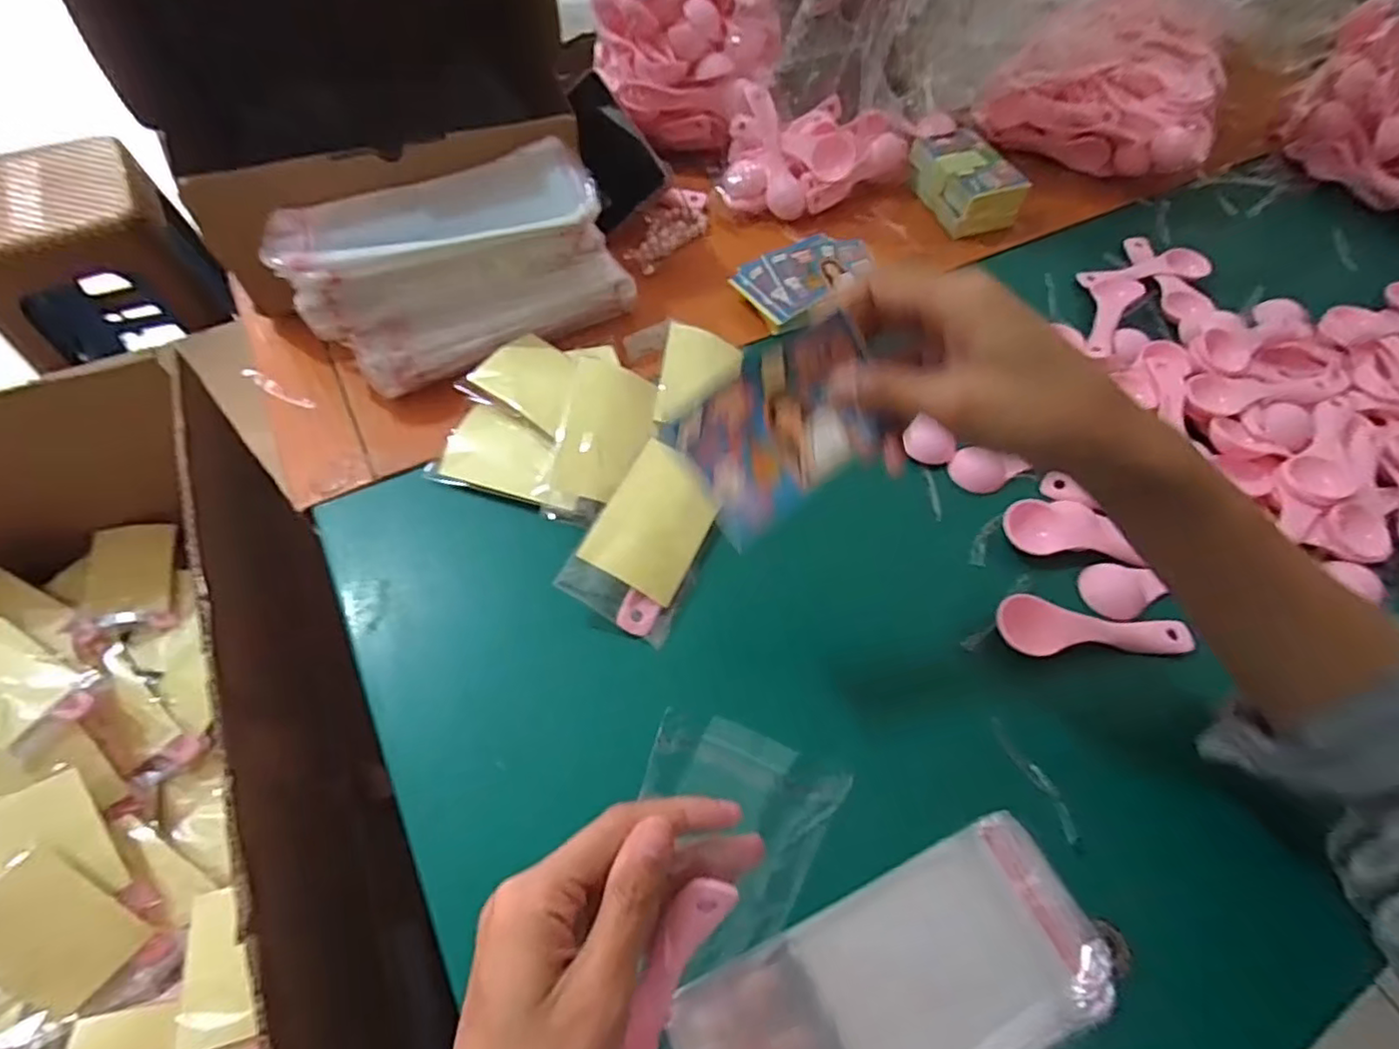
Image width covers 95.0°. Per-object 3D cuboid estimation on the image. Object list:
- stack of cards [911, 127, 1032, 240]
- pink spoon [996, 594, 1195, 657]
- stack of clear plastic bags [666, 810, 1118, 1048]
[{"bbox_3d":[0.239,-0.310,0.581,0.062,0.044,0.100,-18,62,-15],"label":"stack of cards"},{"bbox_3d":[0.224,0.055,0.363,0.102,0.016,0.036,1,59,-4],"label":"pink spoon"},{"bbox_3d":[0.085,0.208,0.281,0.183,0.018,0.081,-22,56,-13],"label":"stack of clear plastic bags"}]

